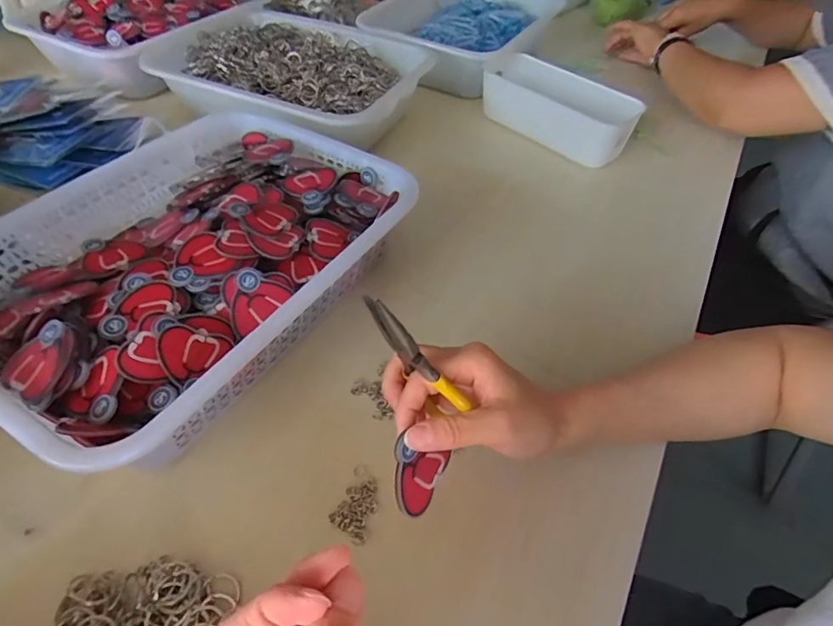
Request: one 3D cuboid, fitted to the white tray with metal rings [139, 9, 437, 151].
[{"bbox_3d":[-0.171,-0.313,0.661,0.328,0.076,0.266,19,50,13],"label":"white tray with metal rings"}]

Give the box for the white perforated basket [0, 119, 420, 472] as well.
[{"bbox_3d":[-0.190,-0.048,0.421,0.260,0.065,0.345,27,53,19],"label":"white perforated basket"}]

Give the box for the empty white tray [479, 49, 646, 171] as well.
[{"bbox_3d":[0.190,-0.270,0.662,0.208,0.073,0.103,36,56,25],"label":"empty white tray"}]

